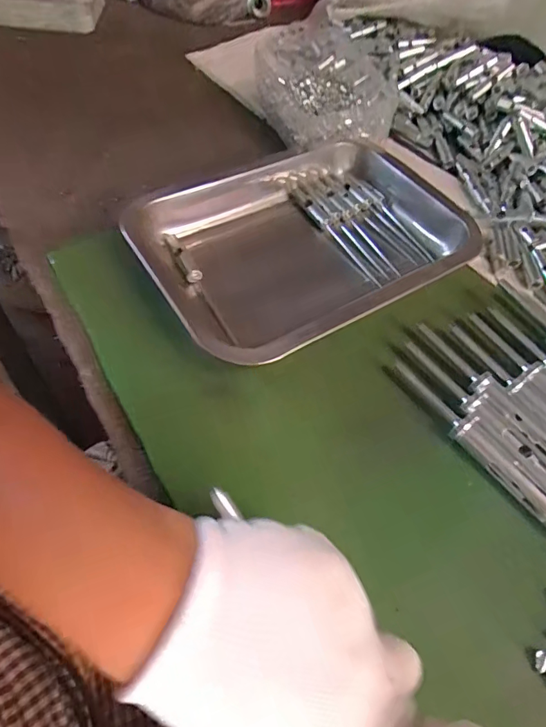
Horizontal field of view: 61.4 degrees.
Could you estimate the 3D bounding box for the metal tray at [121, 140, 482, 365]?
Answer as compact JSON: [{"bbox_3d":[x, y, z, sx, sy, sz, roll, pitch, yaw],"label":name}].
[{"bbox_3d":[0.034,-0.110,0.383,0.279,0.033,0.197,-26,64,-20],"label":"metal tray"}]

